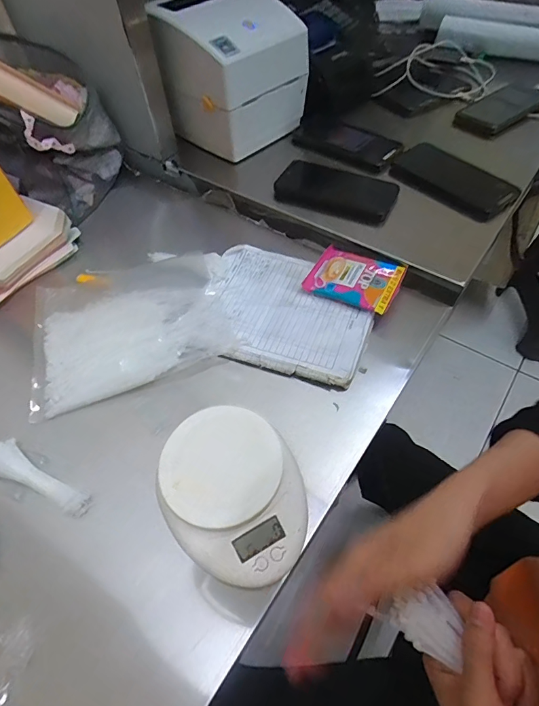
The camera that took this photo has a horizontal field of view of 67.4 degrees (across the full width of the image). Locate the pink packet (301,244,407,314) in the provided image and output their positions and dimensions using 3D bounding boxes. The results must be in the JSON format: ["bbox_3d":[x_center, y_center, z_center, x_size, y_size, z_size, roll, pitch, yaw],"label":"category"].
[{"bbox_3d":[0.103,-0.091,0.495,0.106,0.015,0.081,23,59,18],"label":"pink packet"}]

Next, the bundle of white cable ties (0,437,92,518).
[{"bbox_3d":[-0.210,0.115,0.364,0.106,0.022,0.031,23,59,18],"label":"bundle of white cable ties"}]

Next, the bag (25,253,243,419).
[{"bbox_3d":[-0.161,-0.038,0.470,0.223,0.014,0.180,-15,55,-8],"label":"bag"}]

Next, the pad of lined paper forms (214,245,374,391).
[{"bbox_3d":[0.020,-0.051,0.478,0.193,0.011,0.163,16,57,14],"label":"pad of lined paper forms"}]

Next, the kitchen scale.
[{"bbox_3d":[-0.031,0.116,0.348,0.117,0.027,0.144,-20,56,-11],"label":"kitchen scale"}]

